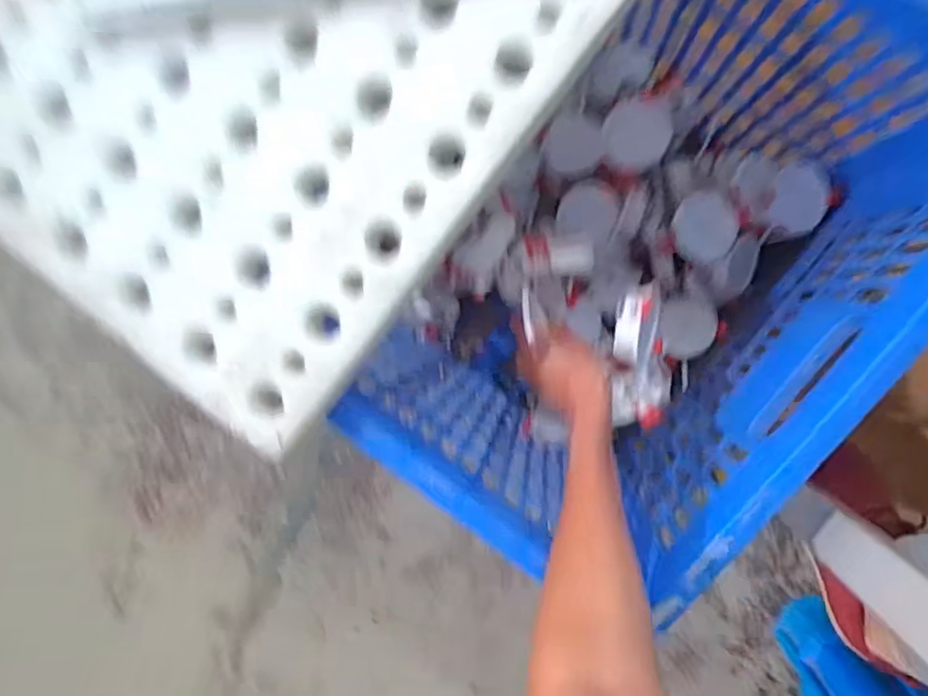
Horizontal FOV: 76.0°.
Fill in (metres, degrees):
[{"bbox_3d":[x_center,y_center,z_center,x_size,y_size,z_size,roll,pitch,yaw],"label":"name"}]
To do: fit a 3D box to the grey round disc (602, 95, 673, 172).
[{"bbox_3d":[0.187,-0.236,0.652,0.071,0.034,0.071,-1,126,-1],"label":"grey round disc"}]

